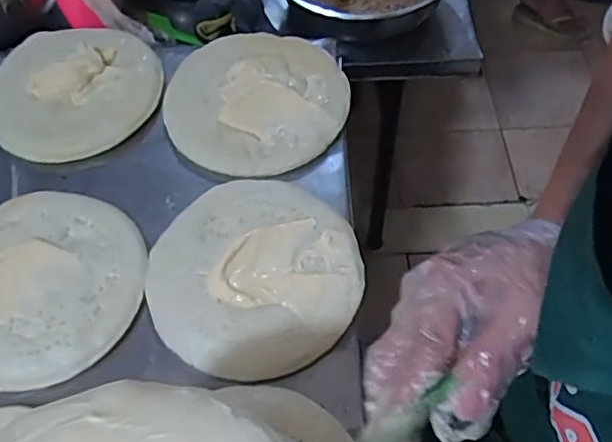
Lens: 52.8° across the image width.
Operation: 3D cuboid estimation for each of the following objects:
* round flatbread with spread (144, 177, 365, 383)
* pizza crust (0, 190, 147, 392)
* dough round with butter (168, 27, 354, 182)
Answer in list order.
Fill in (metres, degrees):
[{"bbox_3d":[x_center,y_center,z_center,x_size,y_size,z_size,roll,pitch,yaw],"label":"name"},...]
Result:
[{"bbox_3d":[-0.050,0.043,0.580,0.192,0.019,0.202,-1,57,2],"label":"round flatbread with spread"},{"bbox_3d":[-0.255,0.056,0.583,0.192,0.020,0.198,-1,57,2],"label":"pizza crust"},{"bbox_3d":[-0.051,-0.139,0.702,0.186,0.027,0.209,36,65,23],"label":"dough round with butter"}]

